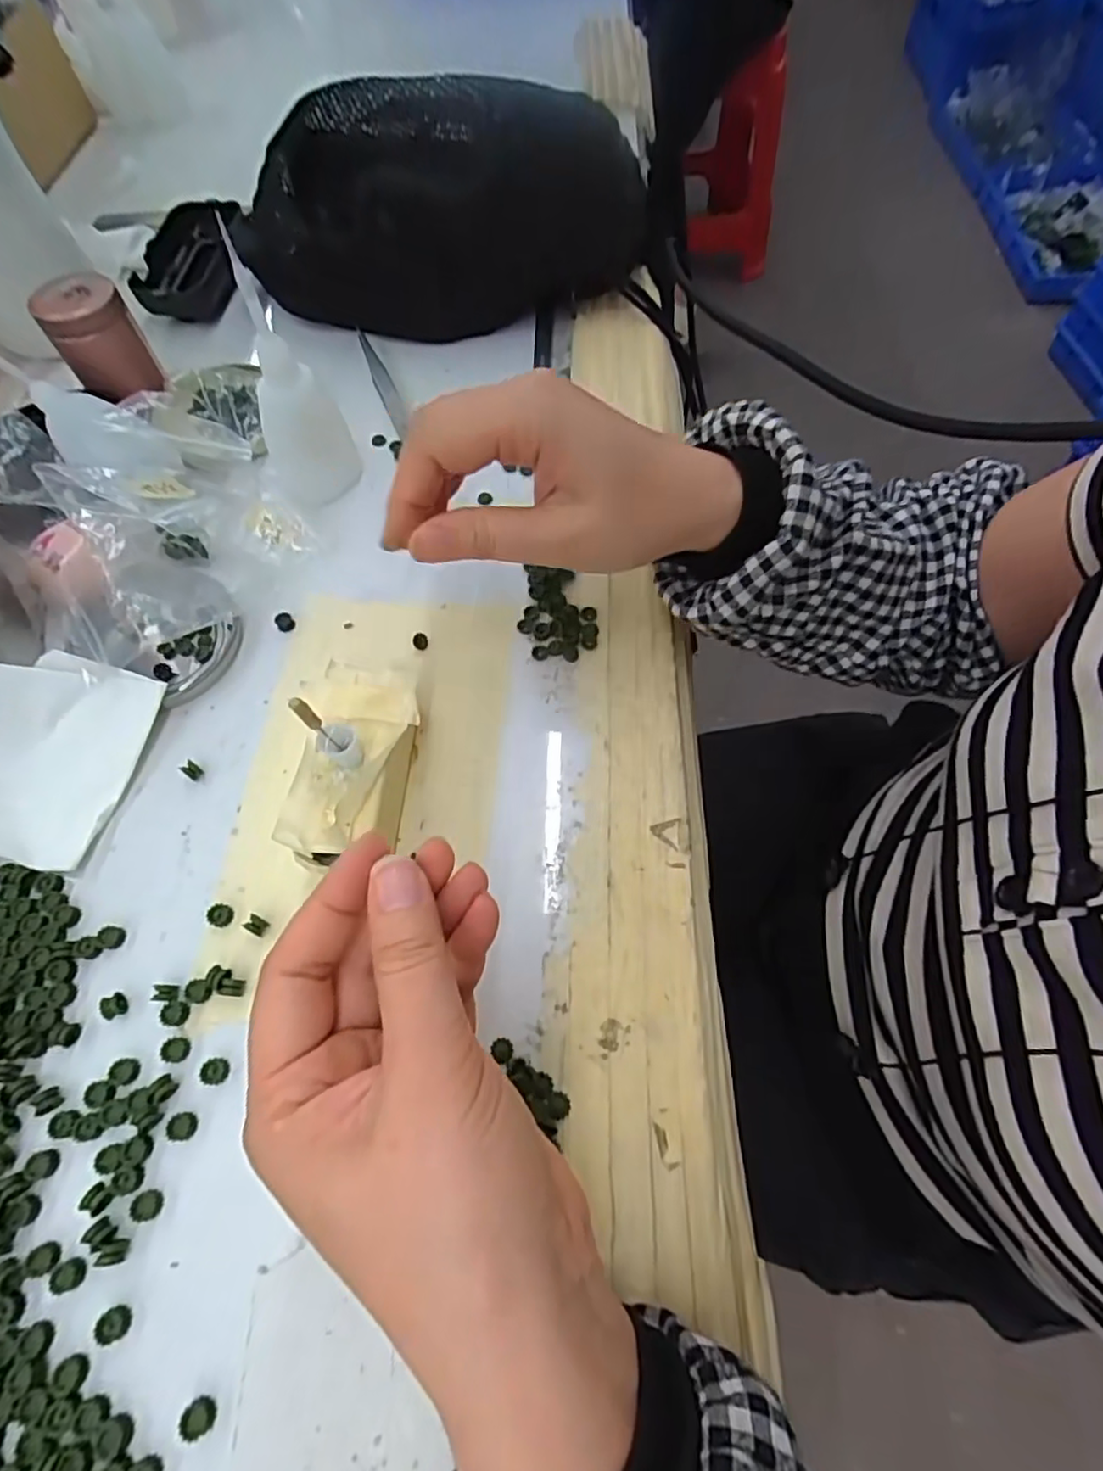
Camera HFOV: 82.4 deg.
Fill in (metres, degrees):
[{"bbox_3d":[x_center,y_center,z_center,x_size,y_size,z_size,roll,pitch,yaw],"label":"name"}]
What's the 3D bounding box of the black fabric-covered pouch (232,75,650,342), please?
[{"bbox_3d":[-0.062,-0.322,0.383,0.247,0.113,0.081,-14,65,-7],"label":"black fabric-covered pouch"}]

